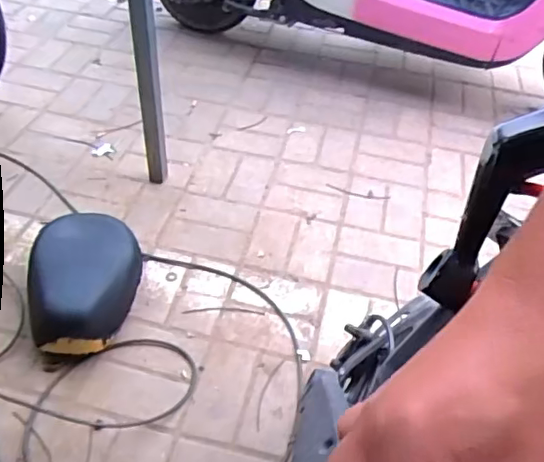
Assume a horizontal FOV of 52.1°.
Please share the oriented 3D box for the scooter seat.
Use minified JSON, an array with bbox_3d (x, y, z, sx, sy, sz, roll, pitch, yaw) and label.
[{"bbox_3d":[-0.360,0.102,1.084,0.203,0.118,0.275,-9,46,-15],"label":"scooter seat"}]

